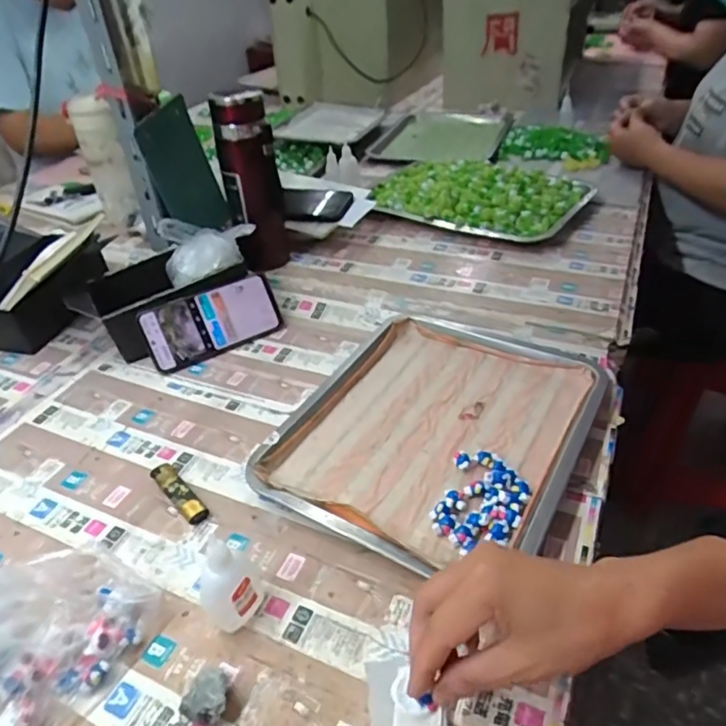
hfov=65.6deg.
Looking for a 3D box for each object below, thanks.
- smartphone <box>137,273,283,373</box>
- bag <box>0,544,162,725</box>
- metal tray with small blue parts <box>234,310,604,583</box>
[{"bbox_3d":[-0.190,-0.054,0.712,0.167,0.083,0.012,-22,10,-20],"label":"smartphone"},{"bbox_3d":[-0.238,0.184,0.389,0.102,0.098,0.150,16,43,26],"label":"bag"},{"bbox_3d":[0.071,0.063,0.571,0.270,0.025,0.310,18,44,28],"label":"metal tray with small blue parts"}]

